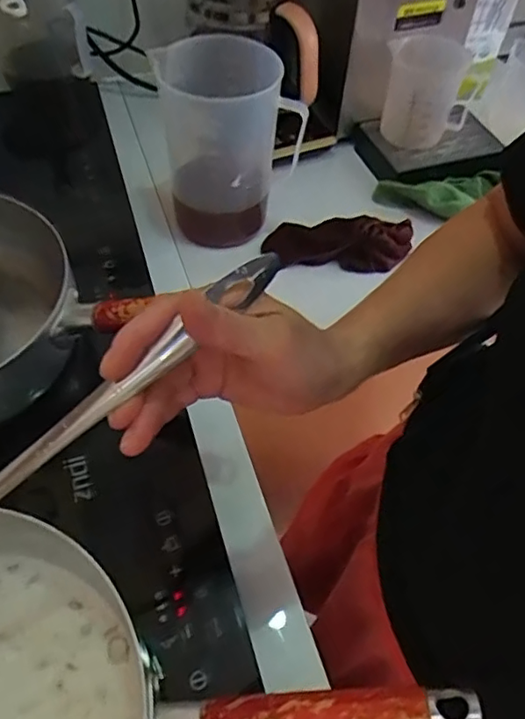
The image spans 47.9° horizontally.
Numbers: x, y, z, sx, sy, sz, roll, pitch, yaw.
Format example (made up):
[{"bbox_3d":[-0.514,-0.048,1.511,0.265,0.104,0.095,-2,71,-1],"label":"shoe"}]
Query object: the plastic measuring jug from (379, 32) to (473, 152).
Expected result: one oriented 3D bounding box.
[{"bbox_3d":[0.215,-0.364,0.798,0.105,0.112,0.089,-14,55,-11],"label":"plastic measuring jug"}]

